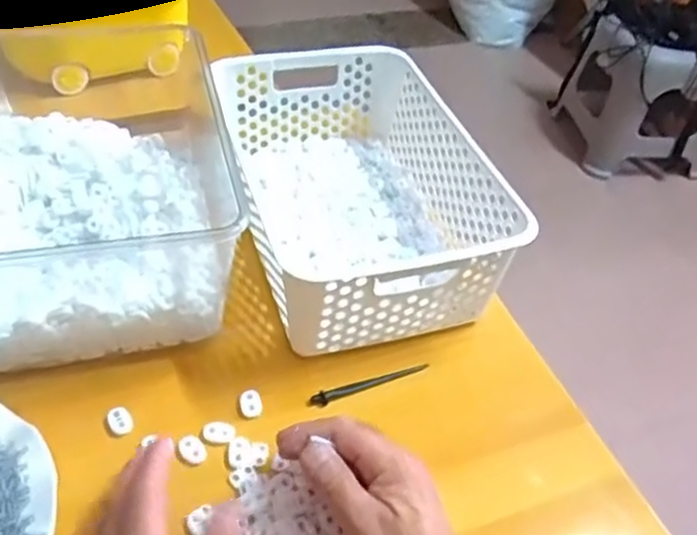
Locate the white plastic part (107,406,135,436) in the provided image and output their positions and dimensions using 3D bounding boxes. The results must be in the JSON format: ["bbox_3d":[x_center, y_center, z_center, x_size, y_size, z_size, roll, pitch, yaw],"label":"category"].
[{"bbox_3d":[-0.168,0.113,0.519,0.017,0.006,0.025,-14,48,-21],"label":"white plastic part"}]

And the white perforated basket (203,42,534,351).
[{"bbox_3d":[0.014,-0.077,0.653,0.185,0.104,0.307,-10,47,-18],"label":"white perforated basket"}]

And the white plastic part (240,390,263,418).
[{"bbox_3d":[-0.075,0.104,0.538,0.016,0.005,0.022,-5,45,-13],"label":"white plastic part"}]

